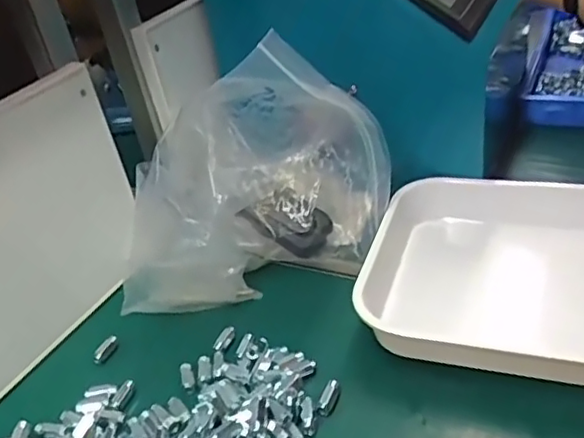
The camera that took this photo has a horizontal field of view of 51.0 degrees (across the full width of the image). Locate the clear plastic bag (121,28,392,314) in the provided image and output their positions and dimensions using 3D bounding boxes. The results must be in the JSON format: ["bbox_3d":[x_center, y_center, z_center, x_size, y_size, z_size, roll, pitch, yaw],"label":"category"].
[{"bbox_3d":[-0.039,-0.048,0.572,0.240,0.214,0.169,1,35,16],"label":"clear plastic bag"}]

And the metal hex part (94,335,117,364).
[{"bbox_3d":[-0.170,0.117,0.557,0.013,0.011,0.030,7,36,21],"label":"metal hex part"}]

